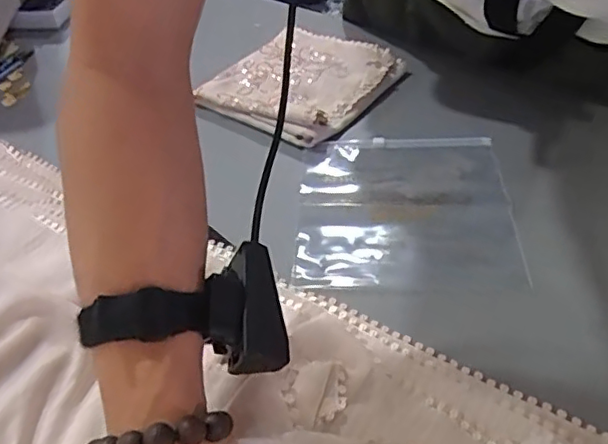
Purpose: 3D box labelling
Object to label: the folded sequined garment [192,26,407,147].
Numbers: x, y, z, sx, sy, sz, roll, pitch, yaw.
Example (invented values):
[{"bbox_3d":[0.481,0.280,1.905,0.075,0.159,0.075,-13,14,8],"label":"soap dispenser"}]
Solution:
[{"bbox_3d":[-0.014,-0.172,0.719,0.200,0.035,0.185,26,52,29],"label":"folded sequined garment"}]

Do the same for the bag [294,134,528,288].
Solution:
[{"bbox_3d":[0.093,-0.014,0.566,0.194,0.014,0.200,-2,45,8],"label":"bag"}]

